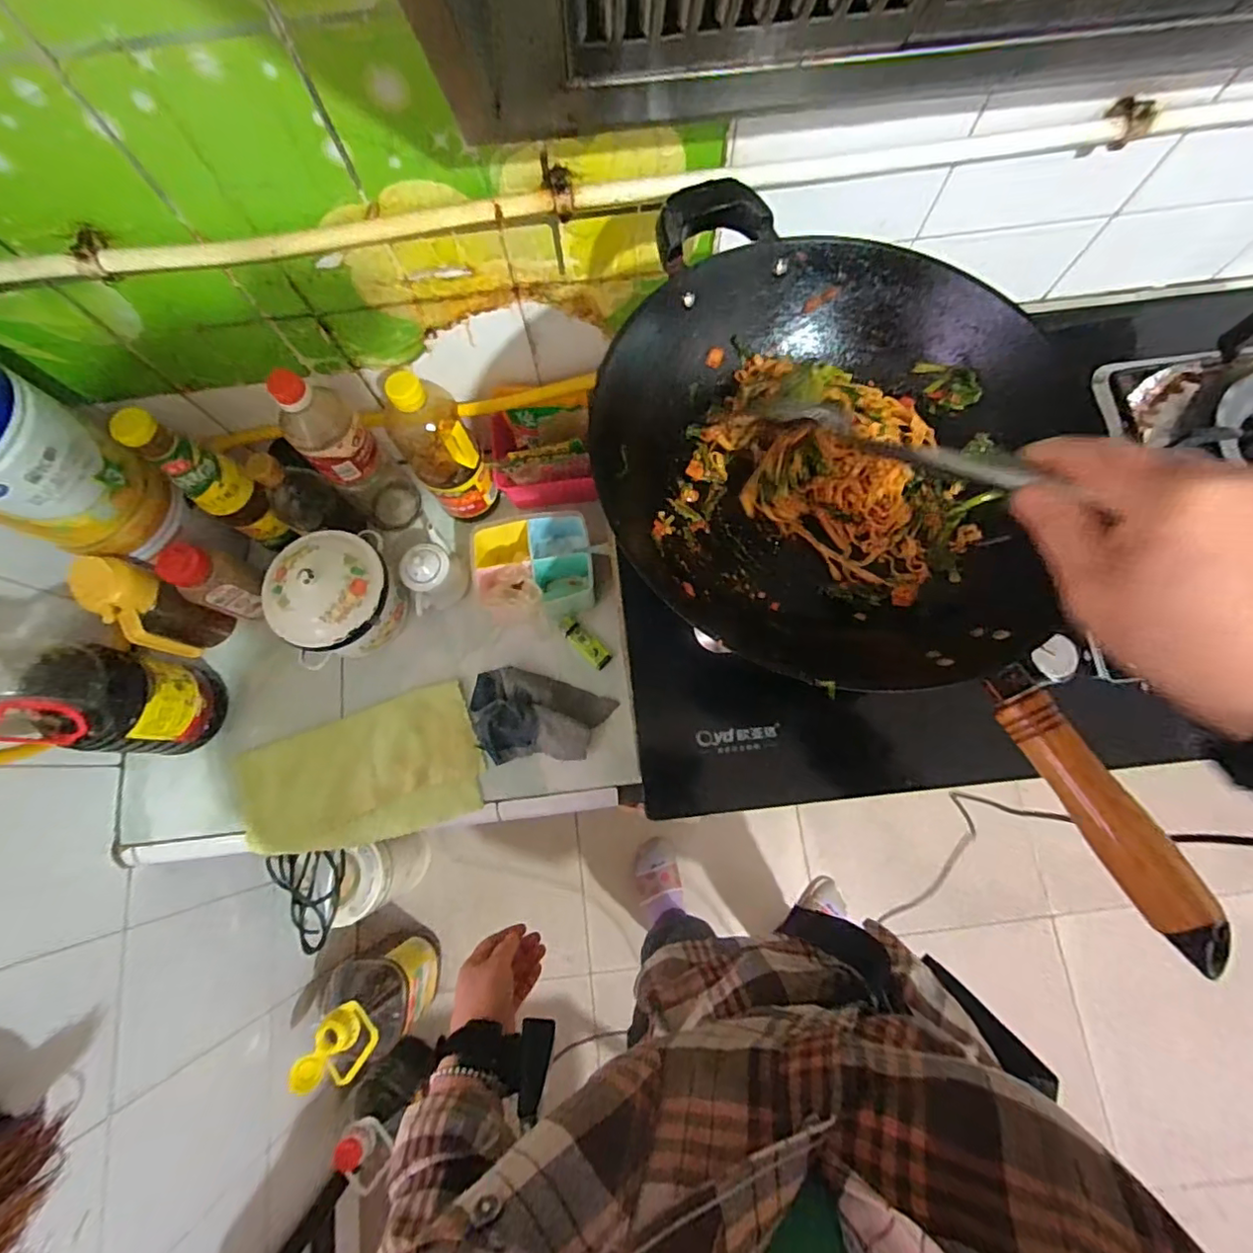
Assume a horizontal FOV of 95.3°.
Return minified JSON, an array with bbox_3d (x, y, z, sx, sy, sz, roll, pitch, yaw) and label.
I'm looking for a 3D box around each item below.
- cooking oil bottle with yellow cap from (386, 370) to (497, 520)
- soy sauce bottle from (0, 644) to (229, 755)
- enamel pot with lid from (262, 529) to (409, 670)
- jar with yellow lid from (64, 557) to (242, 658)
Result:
[{"bbox_3d":[-0.223,-0.210,0.695,0.084,0.230,0.089,0,77,1],"label":"cooking oil bottle with yellow cap"},{"bbox_3d":[-0.583,0.079,0.617,0.101,0.285,0.111,3,77,2],"label":"soy sauce bottle"},{"bbox_3d":[-0.367,-0.037,0.730,0.147,0.134,0.144,0,77,1],"label":"enamel pot with lid"},{"bbox_3d":[-0.568,-0.016,0.697,0.078,0.175,0.079,24,78,6],"label":"jar with yellow lid"}]

